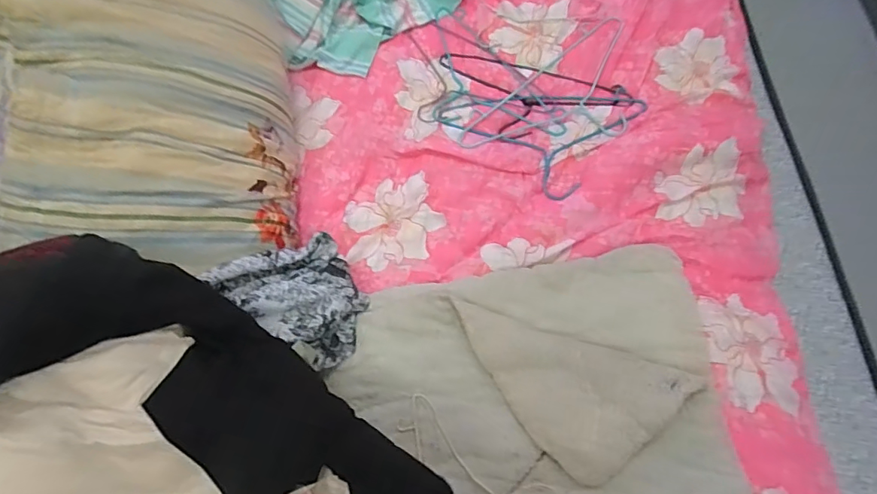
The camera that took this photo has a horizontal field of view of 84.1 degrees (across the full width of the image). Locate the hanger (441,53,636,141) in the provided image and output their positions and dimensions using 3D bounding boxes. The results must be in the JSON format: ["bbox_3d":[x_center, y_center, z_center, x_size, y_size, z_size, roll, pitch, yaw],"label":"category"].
[{"bbox_3d":[0.185,-0.294,0.990,0.396,0.024,0.184,14,71,9],"label":"hanger"}]

